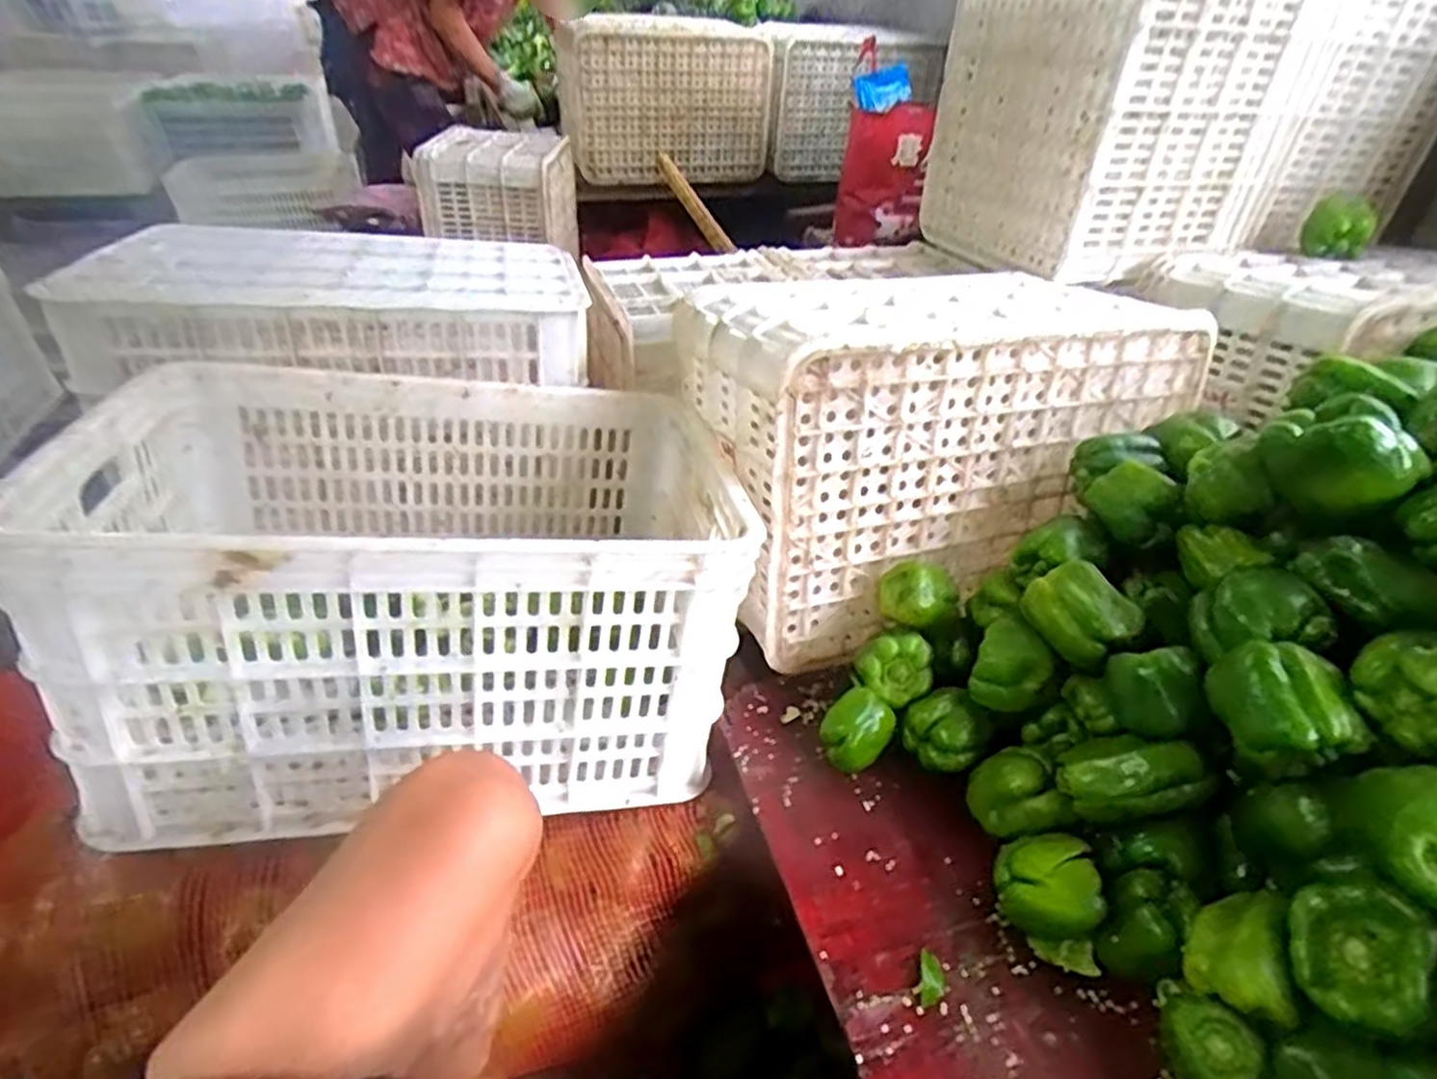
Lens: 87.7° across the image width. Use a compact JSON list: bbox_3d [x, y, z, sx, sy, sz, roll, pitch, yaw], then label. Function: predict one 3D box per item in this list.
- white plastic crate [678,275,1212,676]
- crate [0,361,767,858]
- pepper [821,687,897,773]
[{"bbox_3d":[0.208,-0.146,0.835,0.492,0.280,0.362,-15,42,-21],"label":"white plastic crate"},{"bbox_3d":[-0.261,0.000,0.695,0.508,0.278,0.407,-5,39,-11],"label":"crate"},{"bbox_3d":[0.123,0.167,0.659,0.054,0.052,0.065,29,45,29],"label":"pepper"}]

